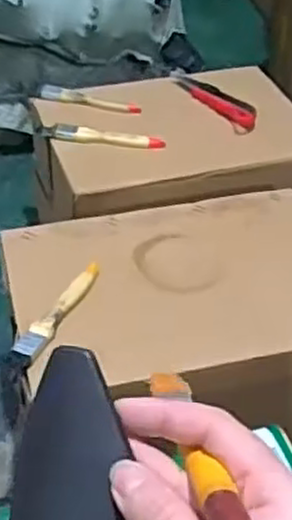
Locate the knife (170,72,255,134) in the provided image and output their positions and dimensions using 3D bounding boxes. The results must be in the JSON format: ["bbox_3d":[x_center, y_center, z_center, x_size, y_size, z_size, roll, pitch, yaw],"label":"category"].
[{"bbox_3d":[0.097,-0.225,1.023,0.047,0.019,0.163,-25,49,-27],"label":"knife"}]

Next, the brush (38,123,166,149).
[{"bbox_3d":[-0.060,-0.161,0.950,0.167,0.007,0.034,10,42,8],"label":"brush"}]

